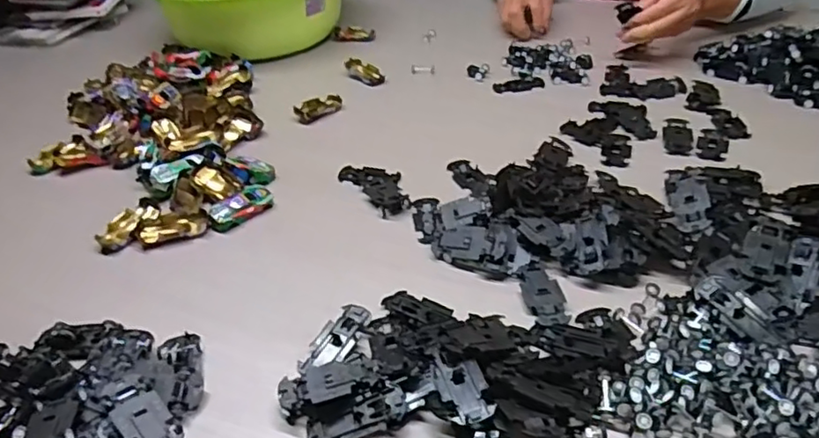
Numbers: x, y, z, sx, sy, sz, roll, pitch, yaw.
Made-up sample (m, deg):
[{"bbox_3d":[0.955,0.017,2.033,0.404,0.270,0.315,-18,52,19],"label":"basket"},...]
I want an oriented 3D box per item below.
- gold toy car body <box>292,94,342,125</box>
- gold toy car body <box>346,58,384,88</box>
[{"bbox_3d":[-0.114,-0.139,0.772,0.064,0.014,0.037,-28,43,-28],"label":"gold toy car body"},{"bbox_3d":[-0.064,-0.203,0.848,0.027,0.017,0.070,-32,45,-31],"label":"gold toy car body"}]

